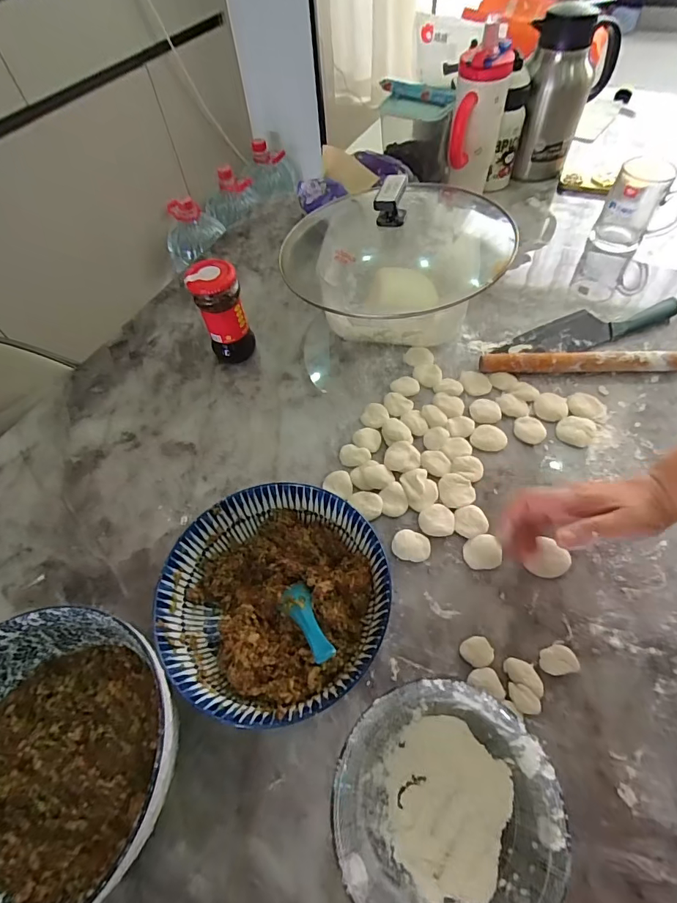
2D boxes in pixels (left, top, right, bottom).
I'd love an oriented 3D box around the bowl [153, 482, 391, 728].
[{"bbox_3d":[-0.057,0.143,0.415,0.196,0.089,0.199,-2,57,3],"label":"bowl"}]

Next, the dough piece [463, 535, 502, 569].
[{"bbox_3d":[0.157,0.109,0.469,0.038,0.009,0.036,-1,57,3],"label":"dough piece"}]

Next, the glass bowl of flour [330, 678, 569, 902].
[{"bbox_3d":[0.077,0.268,0.330,0.152,0.077,0.150,-2,57,3],"label":"glass bowl of flour"}]

